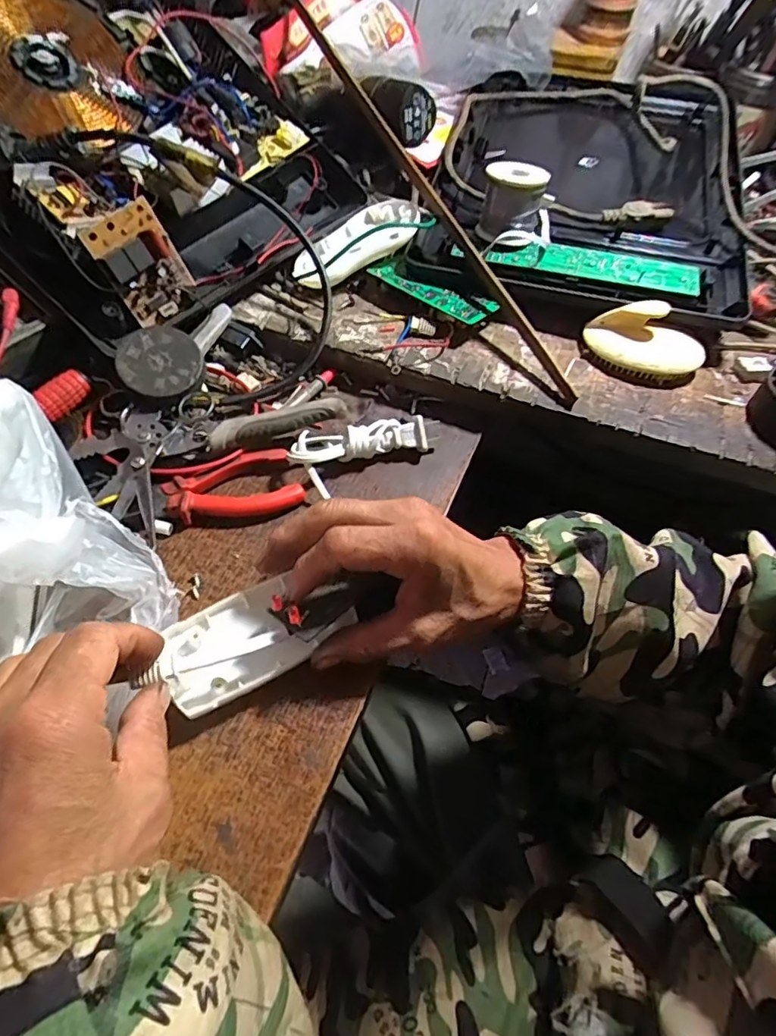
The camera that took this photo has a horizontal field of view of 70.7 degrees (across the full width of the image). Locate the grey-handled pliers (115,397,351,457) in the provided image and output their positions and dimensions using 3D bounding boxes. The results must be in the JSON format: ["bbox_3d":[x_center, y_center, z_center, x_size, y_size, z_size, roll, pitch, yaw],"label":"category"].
[{"bbox_3d":[-0.107,-0.064,0.387,0.150,0.016,0.041,-4,56,-6],"label":"grey-handled pliers"}]

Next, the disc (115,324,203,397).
[{"bbox_3d":[-0.161,-0.112,0.388,0.056,0.004,0.051,3,75,-12],"label":"disc"}]

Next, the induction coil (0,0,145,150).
[{"bbox_3d":[-0.275,-0.364,0.430,0.133,0.012,0.141,7,74,-26],"label":"induction coil"}]

